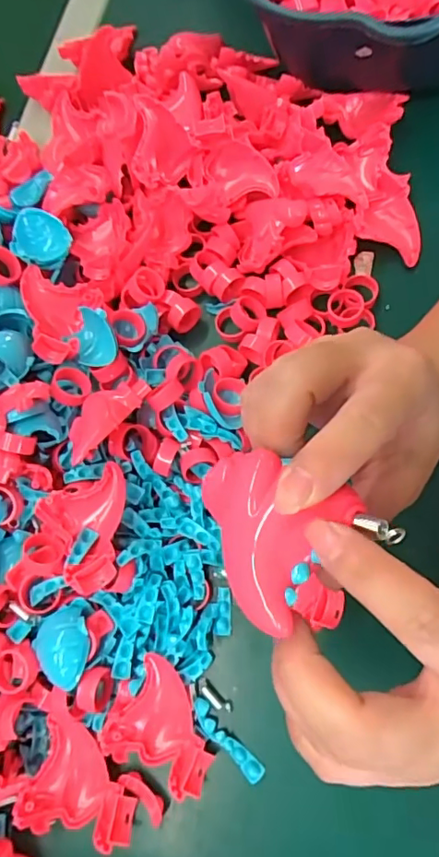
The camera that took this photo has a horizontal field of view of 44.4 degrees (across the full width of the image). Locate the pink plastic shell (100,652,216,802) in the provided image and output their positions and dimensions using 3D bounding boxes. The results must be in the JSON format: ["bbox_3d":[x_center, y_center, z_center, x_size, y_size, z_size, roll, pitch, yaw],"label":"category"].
[{"bbox_3d":[-0.030,0.178,0.323,0.064,0.024,0.060,24,78,15],"label":"pink plastic shell"}]

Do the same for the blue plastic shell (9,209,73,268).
[{"bbox_3d":[-0.135,-0.142,0.402,0.041,0.015,0.046,-45,72,-6],"label":"blue plastic shell"}]

